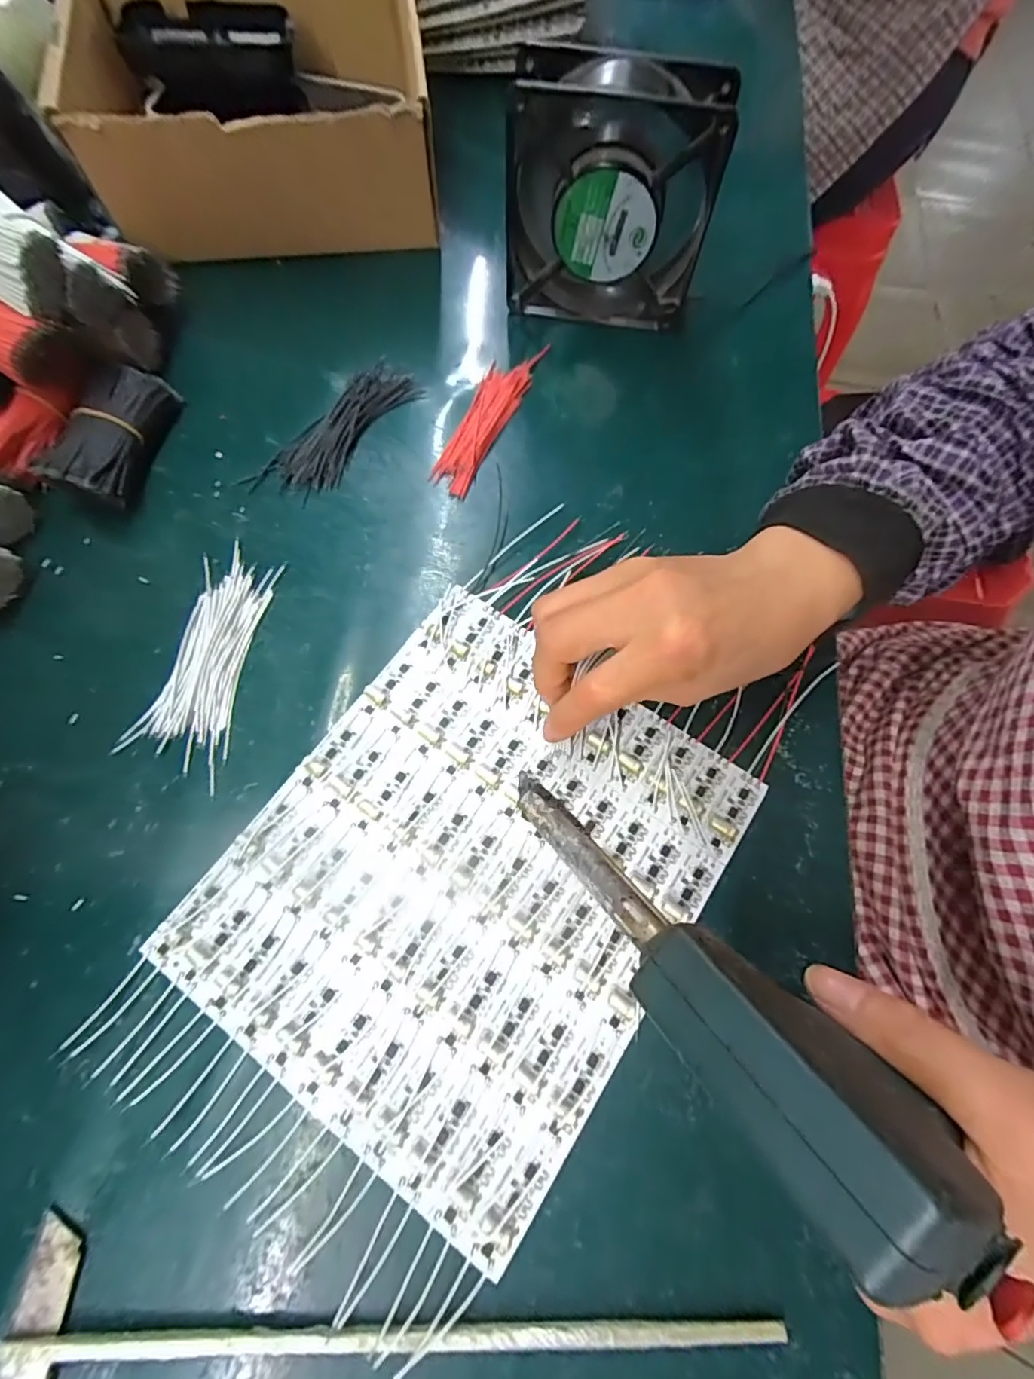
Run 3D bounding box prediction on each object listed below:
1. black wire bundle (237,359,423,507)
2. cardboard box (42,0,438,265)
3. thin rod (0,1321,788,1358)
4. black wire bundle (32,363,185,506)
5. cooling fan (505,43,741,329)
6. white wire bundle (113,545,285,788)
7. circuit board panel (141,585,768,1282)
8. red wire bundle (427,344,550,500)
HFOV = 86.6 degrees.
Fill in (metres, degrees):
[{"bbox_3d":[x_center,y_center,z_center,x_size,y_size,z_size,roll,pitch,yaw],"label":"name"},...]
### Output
[{"bbox_3d":[-0.111,-0.163,0.343,0.043,0.010,0.115,34,71,9],"label":"black wire bundle"},{"bbox_3d":[-0.175,-0.399,0.388,0.222,0.094,0.169,-6,70,-5],"label":"cardboard box"},{"bbox_3d":[-0.040,0.233,0.197,0.275,0.007,0.011,3,69,-2],"label":"thin rod"},{"bbox_3d":[-0.238,-0.151,0.325,0.035,0.034,0.090,7,69,0],"label":"black wire bundle"},{"bbox_3d":[0.054,-0.292,0.335,0.118,0.122,0.037,9,69,0],"label":"cooling fan"},{"bbox_3d":[-0.162,-0.019,0.293,0.051,0.008,0.122,13,69,2],"label":"white wire bundle"},{"bbox_3d":[-0.020,0.082,0.257,0.191,0.005,0.224,34,71,10],"label":"circuit board panel"},{"bbox_3d":[-0.018,-0.177,0.351,0.030,0.009,0.124,22,70,5],"label":"red wire bundle"}]

